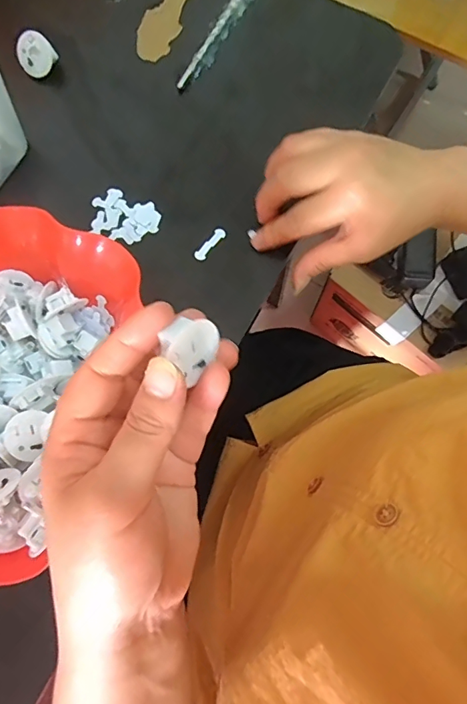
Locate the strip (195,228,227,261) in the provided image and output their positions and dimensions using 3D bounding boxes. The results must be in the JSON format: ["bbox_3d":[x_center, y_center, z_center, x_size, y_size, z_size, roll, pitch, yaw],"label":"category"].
[{"bbox_3d":[-0.018,-0.086,0.373,0.010,0.004,0.031,39,82,8],"label":"strip"}]

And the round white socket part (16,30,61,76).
[{"bbox_3d":[-0.169,-0.254,0.401,0.031,0.012,0.033,-20,111,18],"label":"round white socket part"}]

